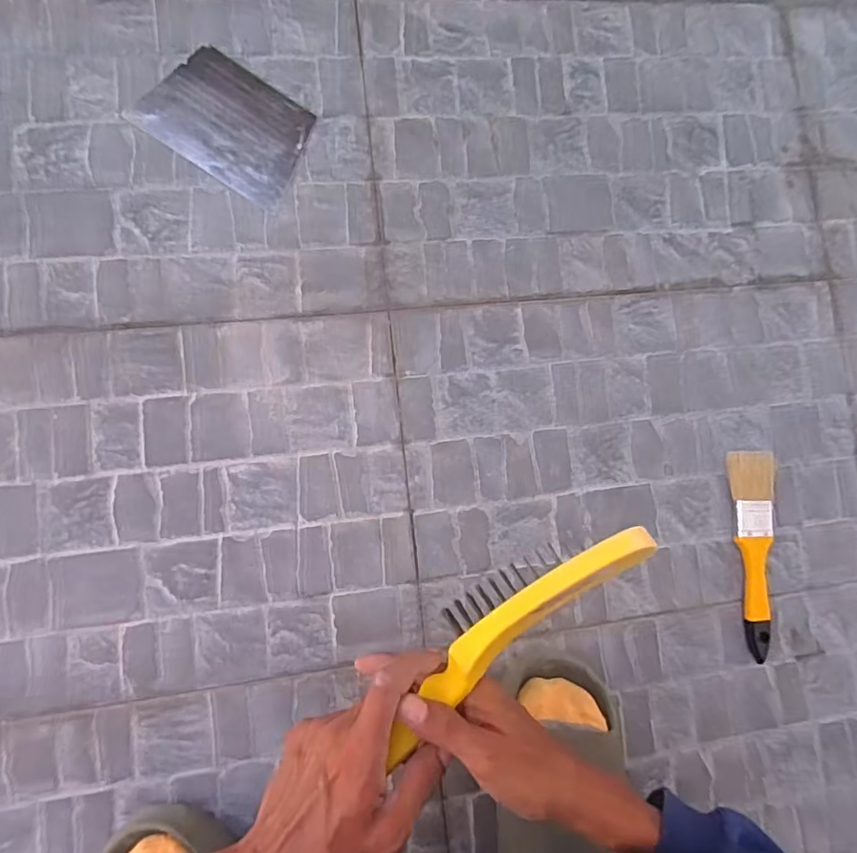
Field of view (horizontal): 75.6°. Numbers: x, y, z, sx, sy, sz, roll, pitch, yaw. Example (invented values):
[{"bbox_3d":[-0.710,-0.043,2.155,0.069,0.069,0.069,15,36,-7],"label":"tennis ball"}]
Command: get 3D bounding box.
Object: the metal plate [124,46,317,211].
[{"bbox_3d":[-0.171,-0.266,0.485,0.133,0.004,0.096,32,82,-5],"label":"metal plate"}]

